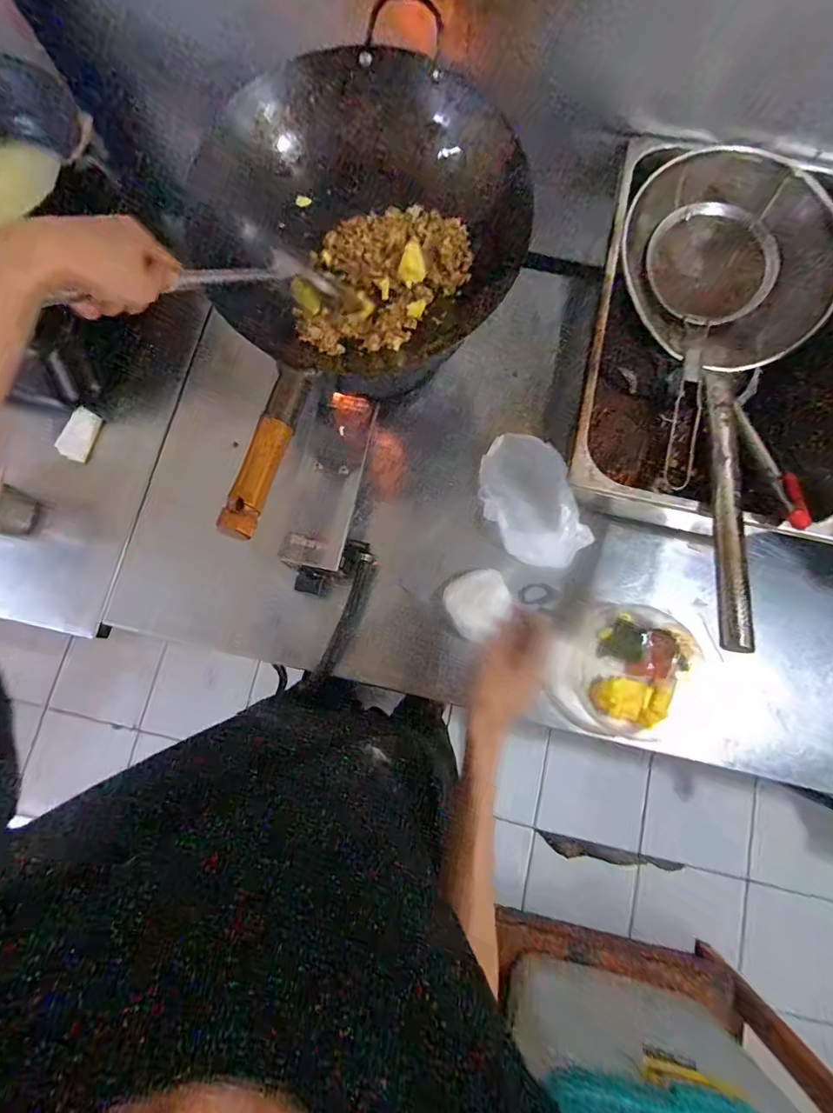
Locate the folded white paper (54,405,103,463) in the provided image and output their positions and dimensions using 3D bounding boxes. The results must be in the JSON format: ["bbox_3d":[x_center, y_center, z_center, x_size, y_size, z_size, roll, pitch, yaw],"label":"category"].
[{"bbox_3d":[-0.497,-0.180,0.725,0.008,0.040,0.073,28,92,49],"label":"folded white paper"}]

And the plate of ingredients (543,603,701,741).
[{"bbox_3d":[0.272,0.147,0.651,0.165,0.042,0.172,0,79,1],"label":"plate of ingredients"}]

